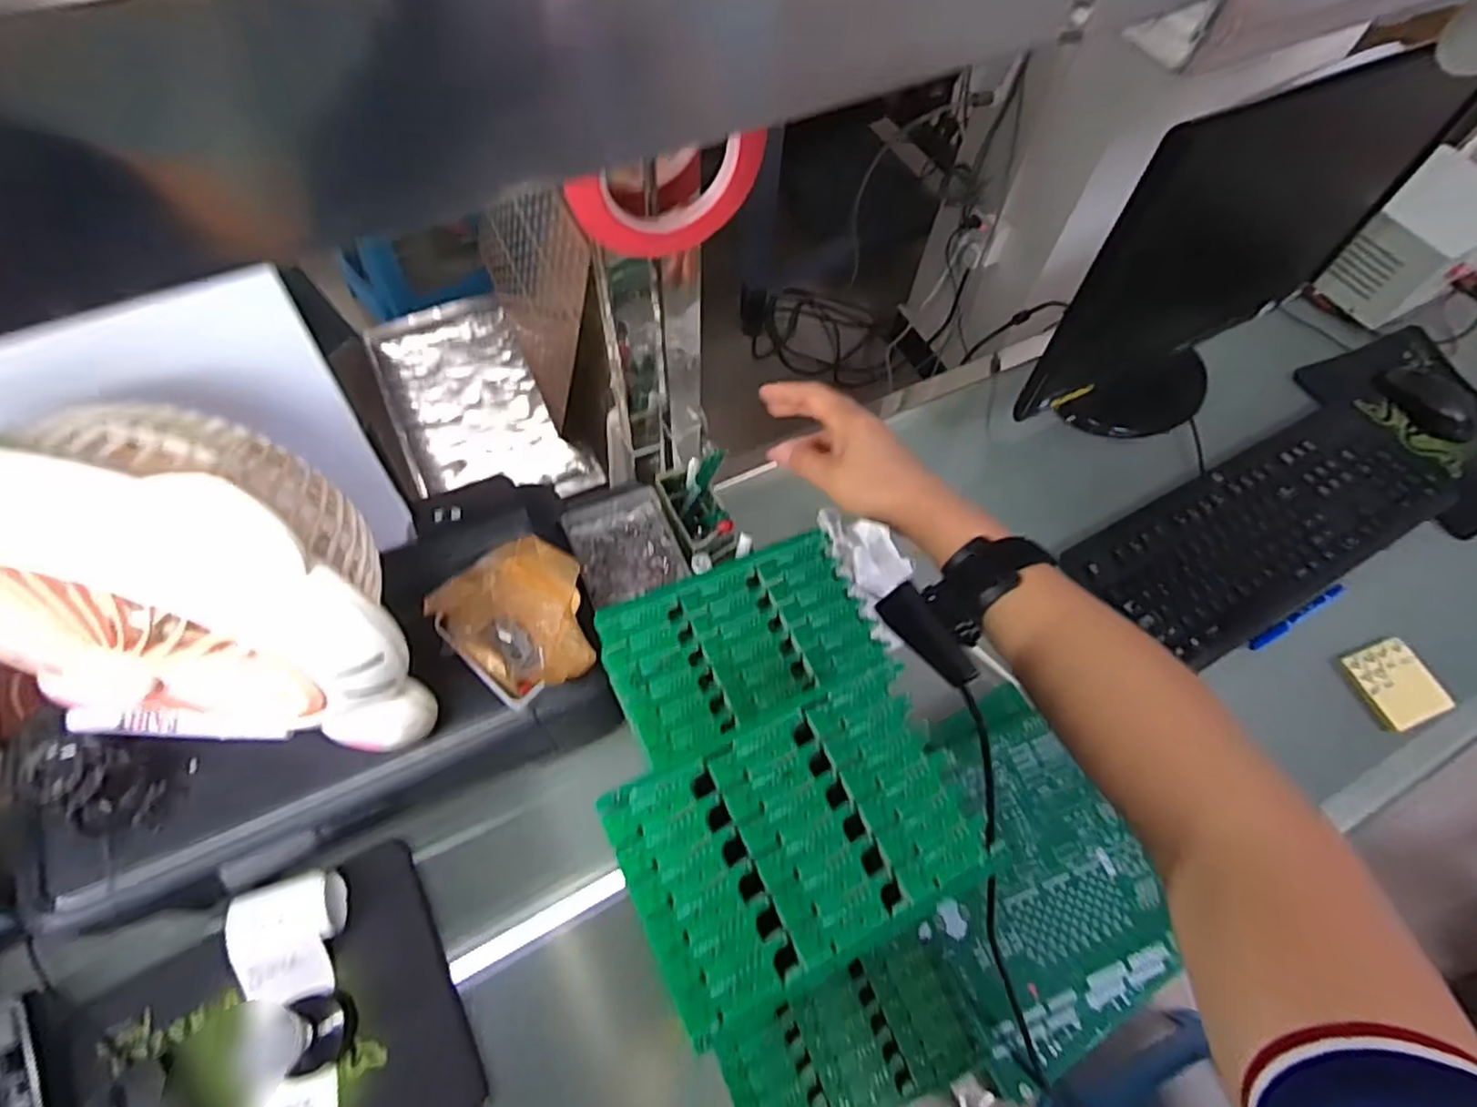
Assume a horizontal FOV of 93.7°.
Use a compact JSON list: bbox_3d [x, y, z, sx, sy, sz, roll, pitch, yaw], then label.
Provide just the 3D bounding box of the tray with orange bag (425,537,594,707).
[{"bbox_3d":[-0.153,0.046,0.487,0.110,0.062,0.096,41,68,17],"label":"tray with orange bag"}]

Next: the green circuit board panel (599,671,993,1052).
[{"bbox_3d":[0.023,0.103,0.257,0.122,0.009,0.081,-23,66,-14],"label":"green circuit board panel"}]

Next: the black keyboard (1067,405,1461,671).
[{"bbox_3d":[0.582,-0.033,0.752,0.450,0.032,0.165,-26,67,-15],"label":"black keyboard"}]

